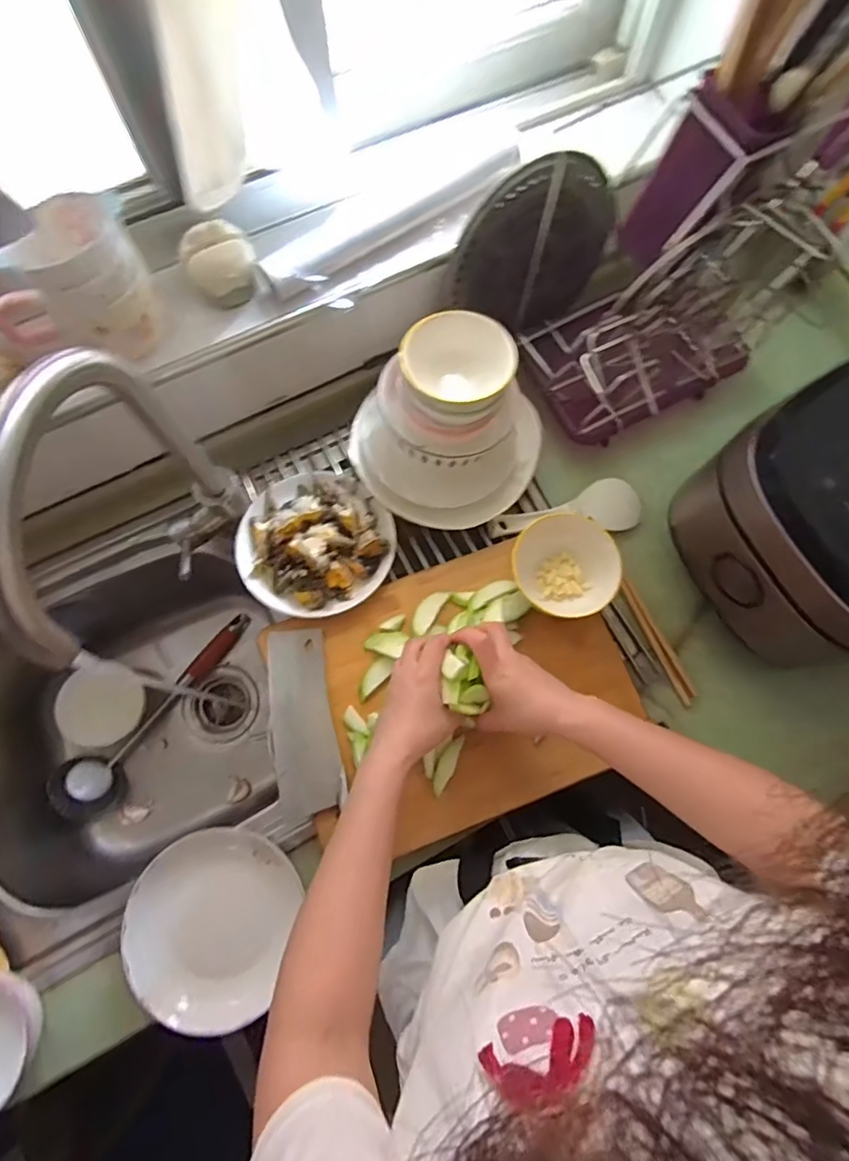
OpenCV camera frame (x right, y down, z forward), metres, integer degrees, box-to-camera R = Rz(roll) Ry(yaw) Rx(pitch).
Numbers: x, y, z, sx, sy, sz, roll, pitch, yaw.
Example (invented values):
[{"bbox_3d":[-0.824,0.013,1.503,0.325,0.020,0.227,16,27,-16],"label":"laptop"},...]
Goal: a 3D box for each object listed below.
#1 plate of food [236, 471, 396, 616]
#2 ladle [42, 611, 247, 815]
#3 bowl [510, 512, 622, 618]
[{"bbox_3d":[-0.126,-0.049,0.624,0.167,0.036,0.168,42,78,9],"label":"plate of food"},{"bbox_3d":[-0.373,0.192,0.804,0.333,0.060,0.077,-44,81,-11],"label":"ladle"},{"bbox_3d":[0.151,-0.013,0.616,0.114,0.058,0.103,24,76,5],"label":"bowl"}]

